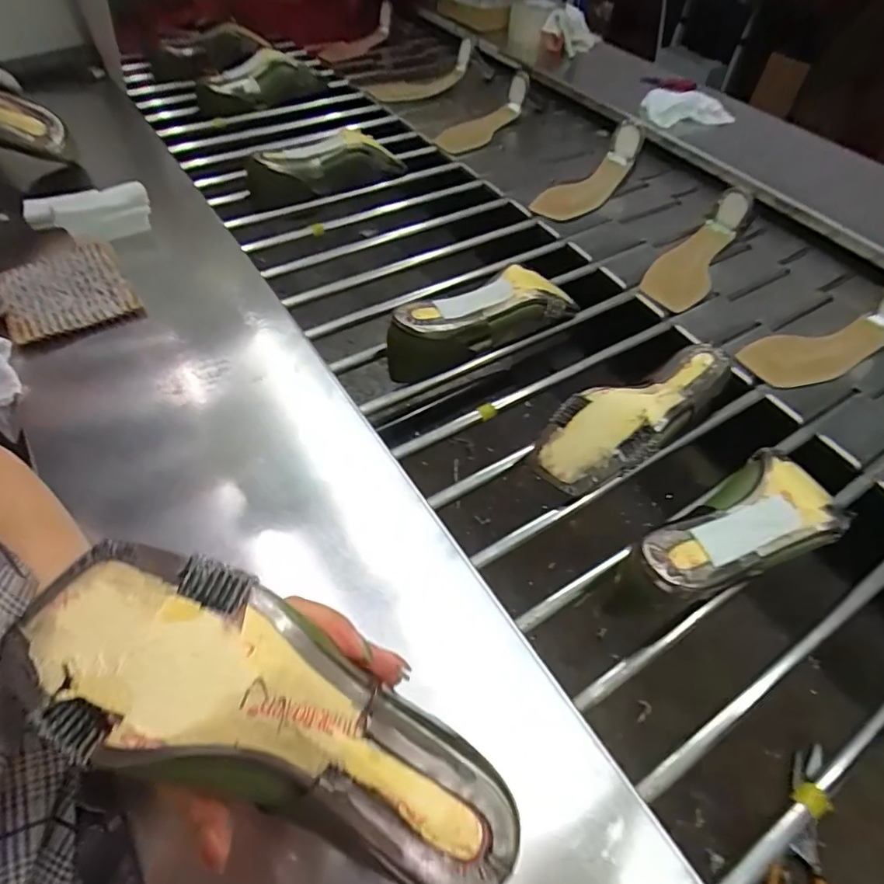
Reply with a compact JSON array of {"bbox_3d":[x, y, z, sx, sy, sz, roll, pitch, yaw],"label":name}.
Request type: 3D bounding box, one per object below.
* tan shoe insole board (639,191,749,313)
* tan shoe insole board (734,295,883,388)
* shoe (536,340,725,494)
[{"bbox_3d":[0.337,-0.249,0.700,0.076,0.054,0.206,34,72,21],"label":"tan shoe insole board"},{"bbox_3d":[0.452,-0.118,0.611,0.219,0.049,0.076,-22,57,-3],"label":"tan shoe insole board"},{"bbox_3d":[0.191,-0.023,0.505,0.223,0.072,0.091,-23,50,-17],"label":"shoe"}]

